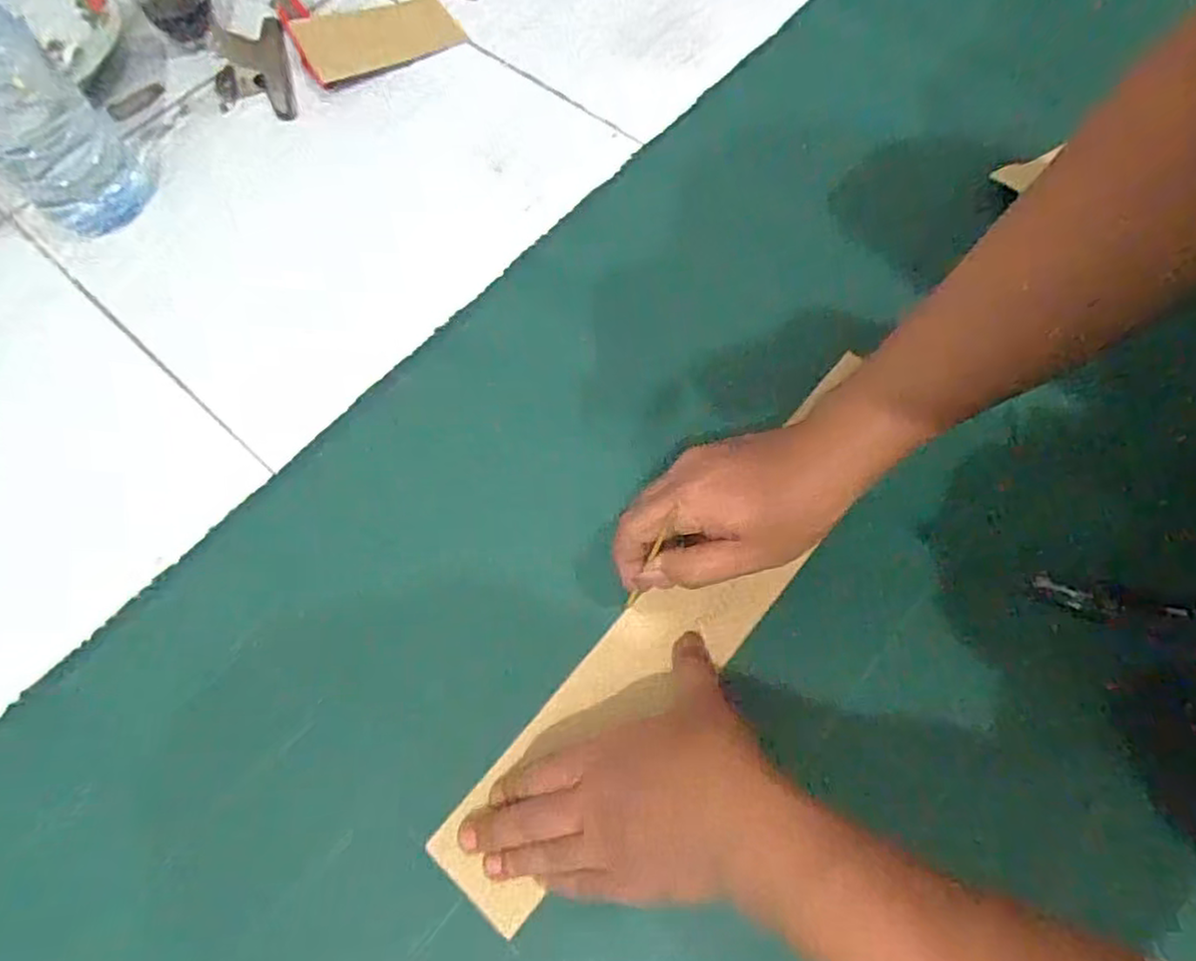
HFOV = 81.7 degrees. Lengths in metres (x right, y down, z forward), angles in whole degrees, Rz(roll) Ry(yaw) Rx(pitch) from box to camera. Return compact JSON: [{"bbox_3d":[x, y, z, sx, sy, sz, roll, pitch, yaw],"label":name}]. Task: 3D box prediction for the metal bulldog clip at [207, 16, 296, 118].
[{"bbox_3d":[-0.310,-0.364,0.615,0.068,0.037,0.099,-14,66,-3],"label":"metal bulldog clip"}]

